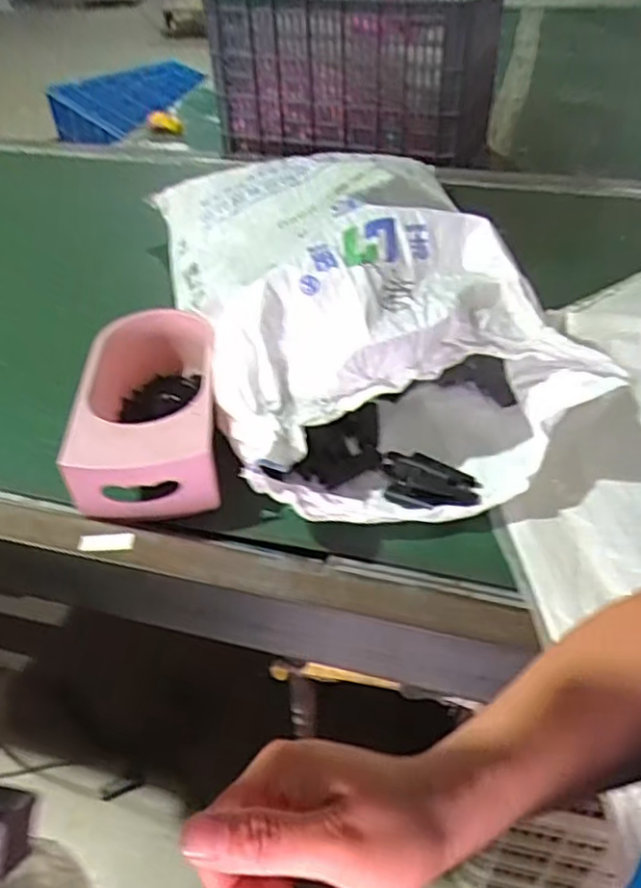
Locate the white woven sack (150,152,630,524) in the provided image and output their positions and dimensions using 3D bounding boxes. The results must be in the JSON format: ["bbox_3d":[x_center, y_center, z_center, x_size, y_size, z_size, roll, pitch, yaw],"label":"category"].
[{"bbox_3d":[0.005,-0.250,0.962,0.401,0.217,0.829,-13,43,-12],"label":"white woven sack"}]

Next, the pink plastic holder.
[{"bbox_3d":[-0.203,-0.050,0.822,0.155,0.096,0.310,-8,43,-6],"label":"pink plastic holder"}]

